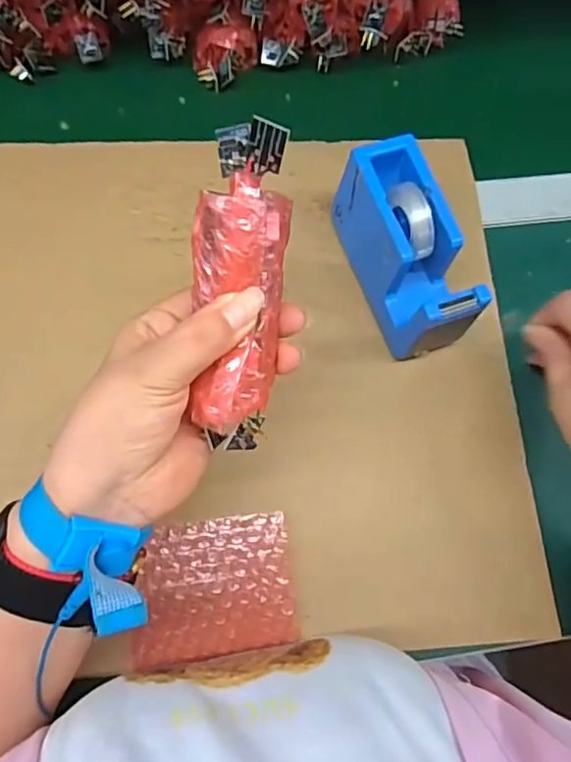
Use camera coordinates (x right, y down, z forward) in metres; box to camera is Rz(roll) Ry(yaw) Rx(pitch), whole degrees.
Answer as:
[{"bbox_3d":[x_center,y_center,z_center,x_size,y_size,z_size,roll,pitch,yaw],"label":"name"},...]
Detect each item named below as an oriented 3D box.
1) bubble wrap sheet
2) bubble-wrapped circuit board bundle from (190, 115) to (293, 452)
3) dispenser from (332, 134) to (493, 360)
[{"bbox_3d":[-0.044,0.125,0.358,0.096,0.013,0.079,-9,76,-4],"label":"bubble wrap sheet"},{"bbox_3d":[-0.020,-0.037,0.254,0.037,0.027,0.137,4,98,-1],"label":"bubble-wrapped circuit board bundle"},{"bbox_3d":[0.077,-0.086,0.403,0.058,0.081,0.132,-19,77,-7],"label":"dispenser"}]

